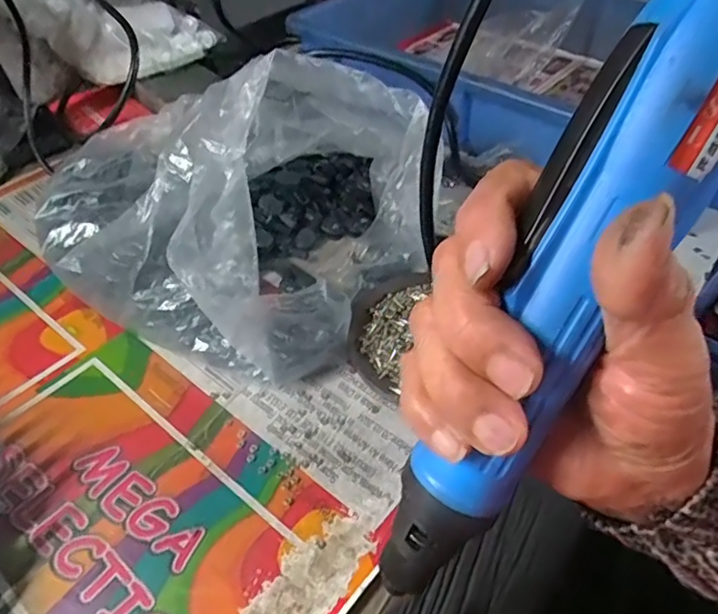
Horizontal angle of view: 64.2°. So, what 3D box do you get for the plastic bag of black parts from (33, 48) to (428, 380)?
[{"bbox_3d":[-0.093,-0.092,0.399,0.262,0.130,0.216,24,50,22],"label":"plastic bag of black parts"}]

